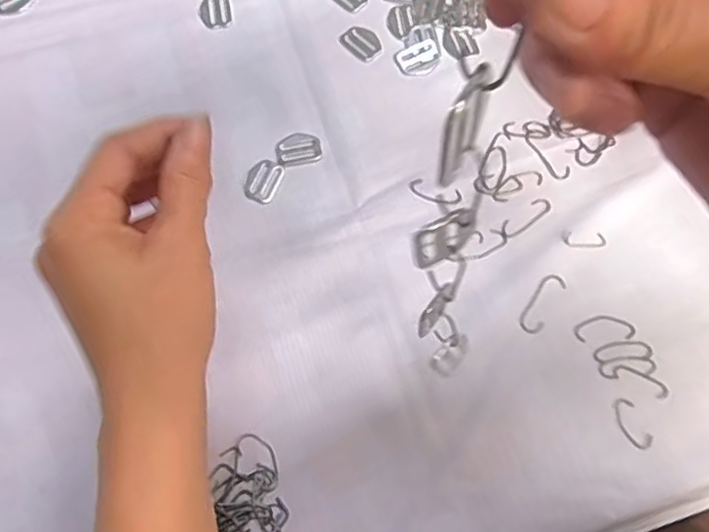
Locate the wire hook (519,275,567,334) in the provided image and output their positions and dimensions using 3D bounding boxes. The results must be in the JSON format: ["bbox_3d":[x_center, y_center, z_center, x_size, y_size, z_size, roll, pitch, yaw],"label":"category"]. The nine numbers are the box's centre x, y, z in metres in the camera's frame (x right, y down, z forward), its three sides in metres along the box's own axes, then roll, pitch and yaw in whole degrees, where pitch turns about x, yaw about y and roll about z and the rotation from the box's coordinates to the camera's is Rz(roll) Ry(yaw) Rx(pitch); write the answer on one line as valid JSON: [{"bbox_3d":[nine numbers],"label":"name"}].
[{"bbox_3d":[0.127,0.025,0.433,0.016,0.004,0.045,31,72,11],"label":"wire hook"}]

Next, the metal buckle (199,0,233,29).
[{"bbox_3d":[-0.113,-0.207,0.522,0.025,0.004,0.031,-14,70,-6],"label":"metal buckle"}]

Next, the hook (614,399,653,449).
[{"bbox_3d":[0.174,0.099,0.401,0.015,0.004,0.033,-21,71,-8],"label":"hook"}]

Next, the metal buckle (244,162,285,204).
[{"bbox_3d":[-0.066,-0.061,0.461,0.024,0.004,0.031,23,71,8],"label":"metal buckle"}]

